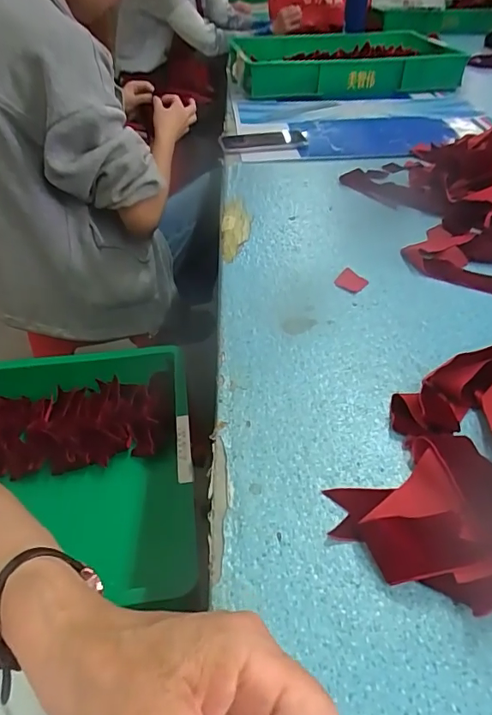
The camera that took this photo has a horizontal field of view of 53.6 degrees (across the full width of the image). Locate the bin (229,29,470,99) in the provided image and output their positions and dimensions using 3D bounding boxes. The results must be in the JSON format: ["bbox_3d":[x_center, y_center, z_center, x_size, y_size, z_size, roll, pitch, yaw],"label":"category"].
[{"bbox_3d":[0.239,-0.784,1.299,0.544,0.099,0.391,-7,41,-6],"label":"bin"}]

